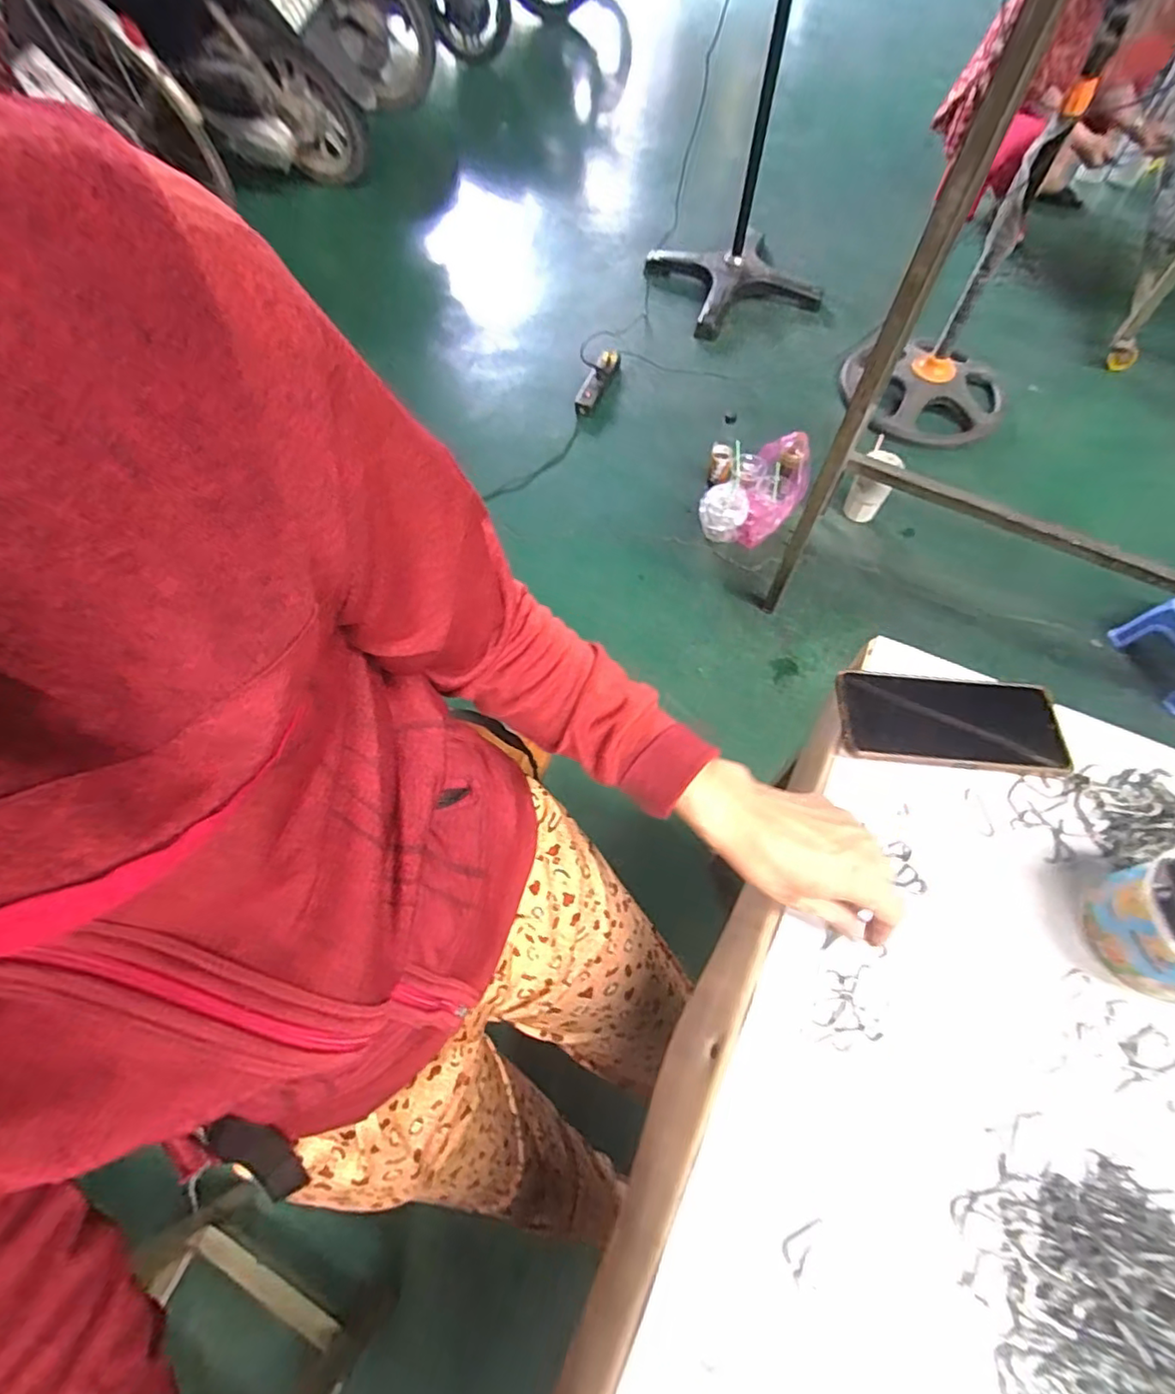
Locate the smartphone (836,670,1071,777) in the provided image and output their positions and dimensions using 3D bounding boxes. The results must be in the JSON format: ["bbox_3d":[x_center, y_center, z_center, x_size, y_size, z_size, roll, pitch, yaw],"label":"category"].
[{"bbox_3d":[0.285,0.017,0.468,0.166,0.014,0.077,4,62,5],"label":"smartphone"}]

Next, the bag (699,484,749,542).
[{"bbox_3d":[0.353,-0.477,1.558,0.122,0.132,0.144,11,64,7],"label":"bag"}]

